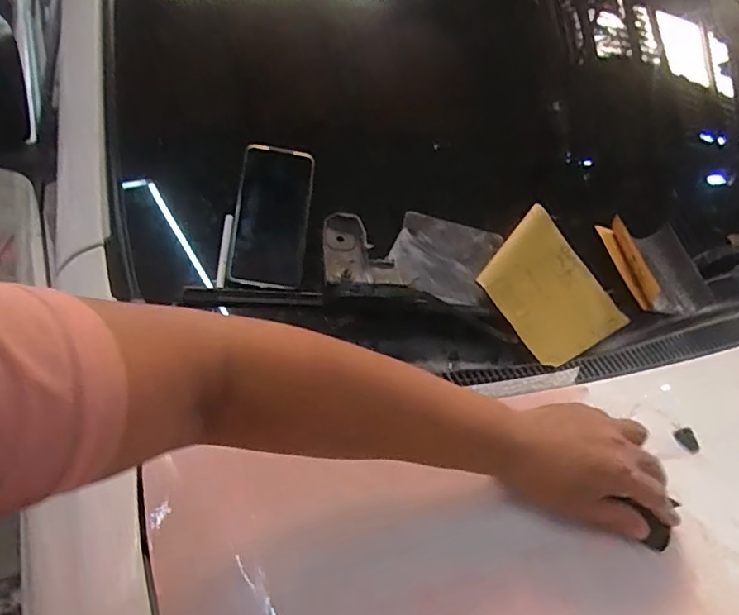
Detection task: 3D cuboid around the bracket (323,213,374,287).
[{"bbox_3d":[-0.025,-0.061,0.602,0.049,0.020,0.094,0,54,-9],"label":"bracket"}]

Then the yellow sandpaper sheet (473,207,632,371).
[{"bbox_3d":[0.201,-0.025,0.641,0.138,0.009,0.165,-25,72,-26],"label":"yellow sandpaper sheet"}]

